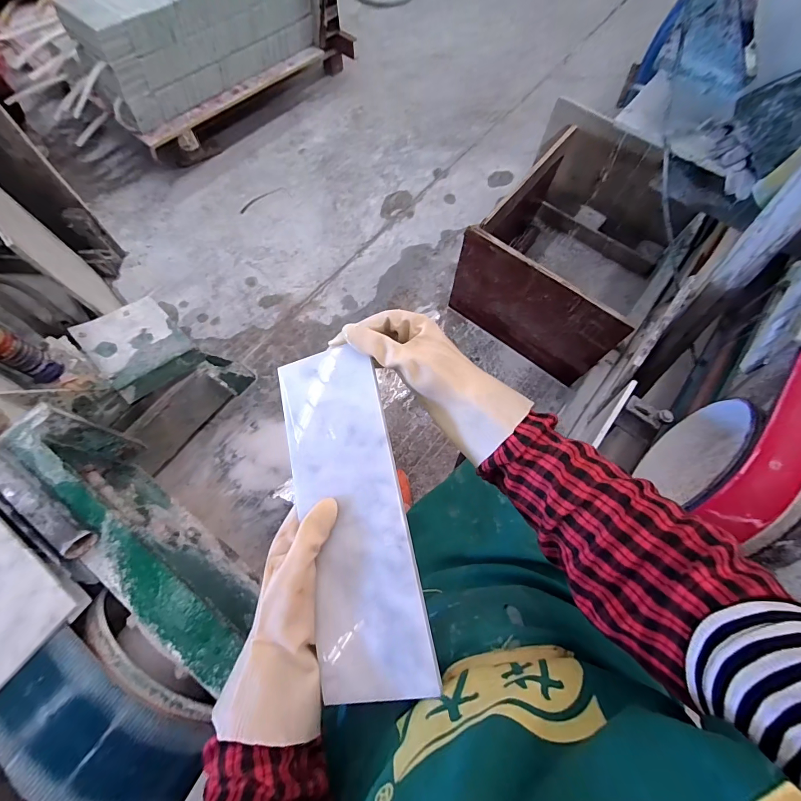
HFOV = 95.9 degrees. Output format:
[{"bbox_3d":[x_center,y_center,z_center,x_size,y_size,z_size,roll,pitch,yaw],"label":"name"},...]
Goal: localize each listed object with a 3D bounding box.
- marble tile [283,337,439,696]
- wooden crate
[{"bbox_3d":[-0.046,0.096,0.326,0.099,0.006,0.296,-17,75,14],"label":"marble tile"},{"bbox_3d":[0.669,-0.571,1.345,0.559,0.406,0.807,37,71,12],"label":"wooden crate"}]

